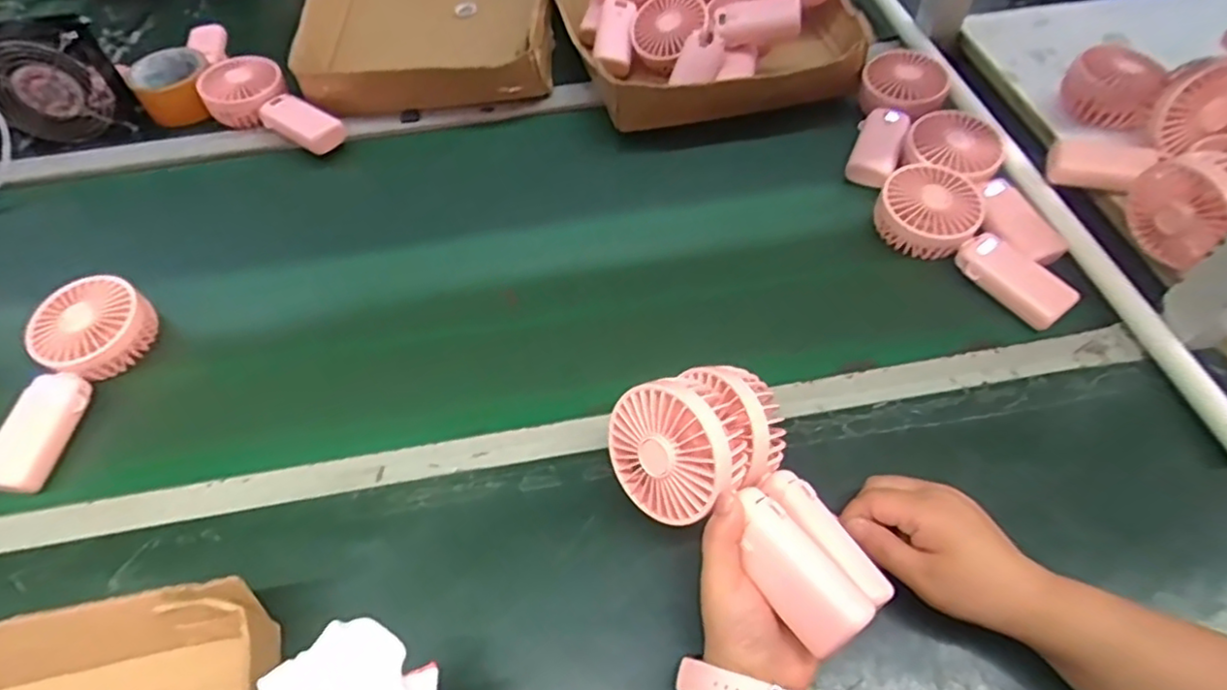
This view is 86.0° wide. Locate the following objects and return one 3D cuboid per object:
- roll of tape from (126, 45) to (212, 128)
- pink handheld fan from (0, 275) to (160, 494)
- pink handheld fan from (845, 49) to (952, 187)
[{"bbox_3d":[-0.507,-0.299,0.766,0.084,0.045,0.097,-32,60,-19],"label":"roll of tape"},{"bbox_3d":[-0.454,0.027,0.536,0.071,0.049,0.176,6,56,6],"label":"pink handheld fan"},{"bbox_3d":[0.293,-0.240,0.694,0.087,0.040,0.182,22,72,17],"label":"pink handheld fan"}]

